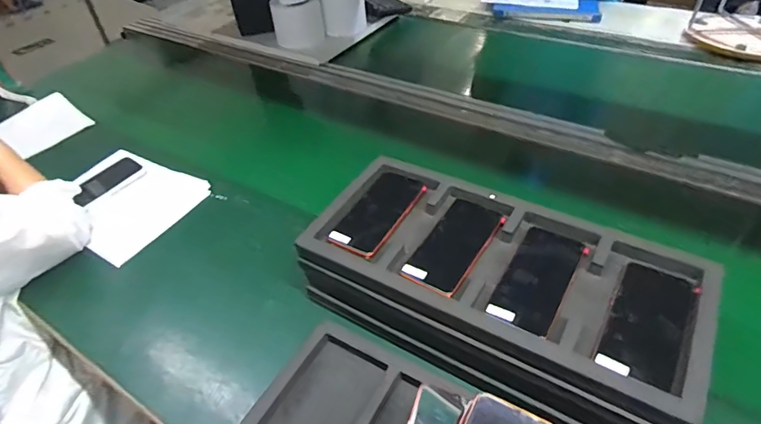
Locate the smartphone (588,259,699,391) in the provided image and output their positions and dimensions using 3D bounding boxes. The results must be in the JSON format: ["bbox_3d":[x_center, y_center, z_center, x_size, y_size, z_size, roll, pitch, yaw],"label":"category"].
[{"bbox_3d":[0.297,0.119,0.516,0.076,0.008,0.153,23,50,28],"label":"smartphone"}]

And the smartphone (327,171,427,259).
[{"bbox_3d":[-0.001,0.000,0.680,0.078,0.014,0.165,22,50,27],"label":"smartphone"}]

